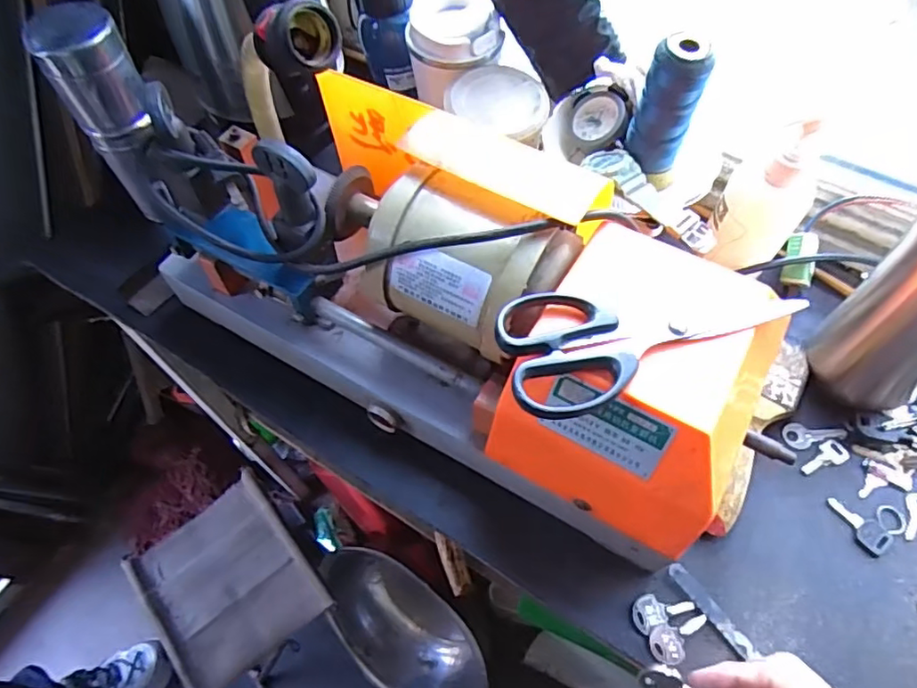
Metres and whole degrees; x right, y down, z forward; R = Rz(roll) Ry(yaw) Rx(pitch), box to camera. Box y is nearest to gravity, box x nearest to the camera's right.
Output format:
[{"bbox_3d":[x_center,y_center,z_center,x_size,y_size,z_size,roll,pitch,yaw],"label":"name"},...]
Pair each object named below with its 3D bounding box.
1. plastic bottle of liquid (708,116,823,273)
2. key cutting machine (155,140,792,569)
[{"bbox_3d":[0.238,-0.109,0.457,0.057,0.125,0.059,-1,63,3],"label":"plastic bottle of liquid"},{"bbox_3d":[-0.012,-0.026,0.412,0.417,0.154,0.156,23,67,15],"label":"key cutting machine"}]

